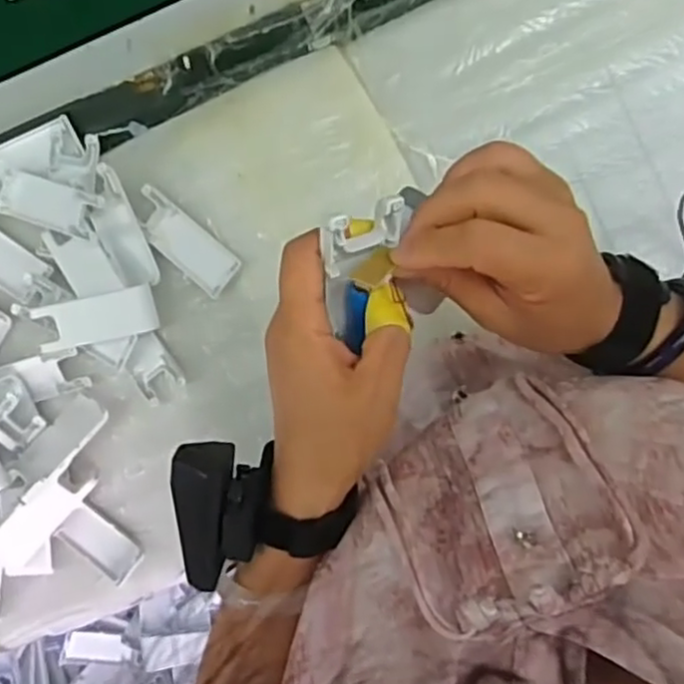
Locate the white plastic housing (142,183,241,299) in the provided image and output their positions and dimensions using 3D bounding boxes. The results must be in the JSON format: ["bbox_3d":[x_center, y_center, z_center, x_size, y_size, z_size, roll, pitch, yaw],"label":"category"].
[{"bbox_3d":[-0.133,-0.083,0.569,0.099,0.008,0.039,40,94,0],"label":"white plastic housing"}]

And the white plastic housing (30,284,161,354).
[{"bbox_3d":[-0.205,-0.019,0.564,0.099,0.013,0.039,-13,109,2],"label":"white plastic housing"}]

